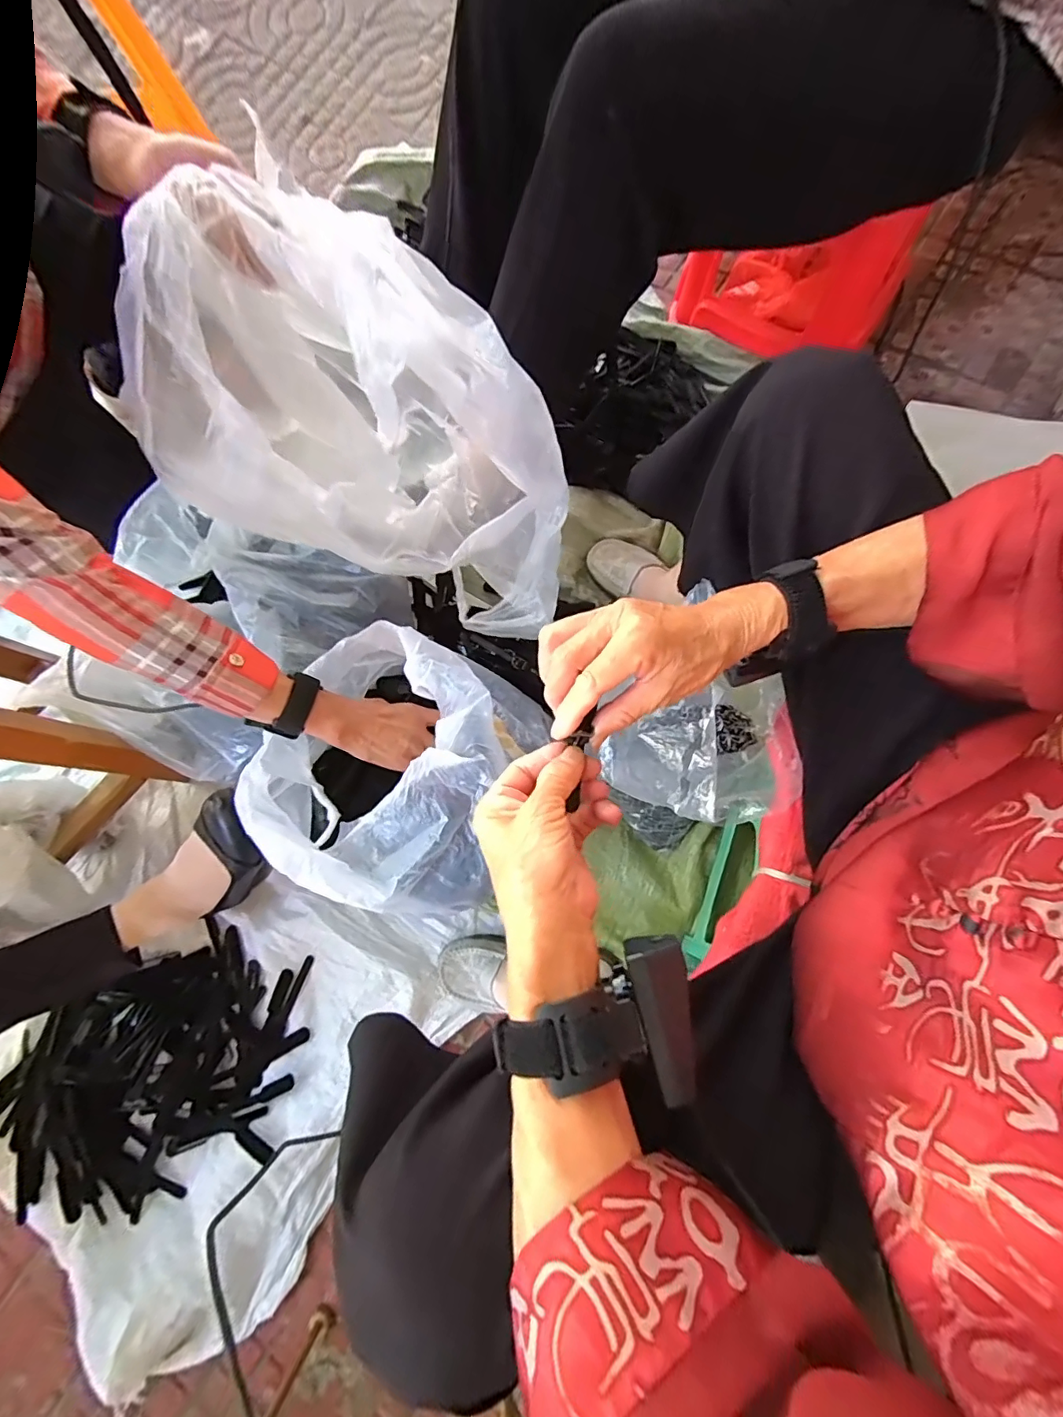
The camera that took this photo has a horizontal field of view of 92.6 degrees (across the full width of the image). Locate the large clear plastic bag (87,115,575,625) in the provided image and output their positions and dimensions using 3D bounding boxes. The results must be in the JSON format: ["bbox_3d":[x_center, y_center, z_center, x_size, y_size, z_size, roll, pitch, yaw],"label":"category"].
[{"bbox_3d":[-0.138,-0.272,0.535,0.352,0.339,0.245,11,78,4],"label":"large clear plastic bag"}]

